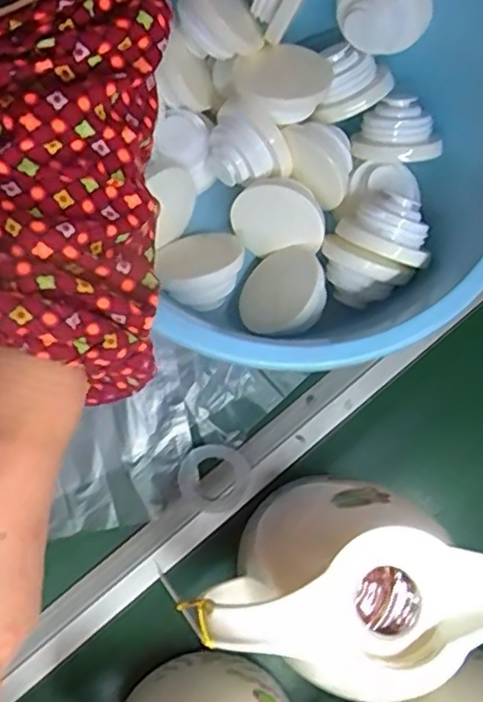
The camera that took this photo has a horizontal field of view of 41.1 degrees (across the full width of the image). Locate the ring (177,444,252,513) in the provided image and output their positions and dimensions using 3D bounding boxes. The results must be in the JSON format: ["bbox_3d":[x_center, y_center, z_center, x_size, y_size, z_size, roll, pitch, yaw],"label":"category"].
[{"bbox_3d":[-0.023,0.108,0.552,0.057,0.015,0.057,0,77,-1],"label":"ring"}]

